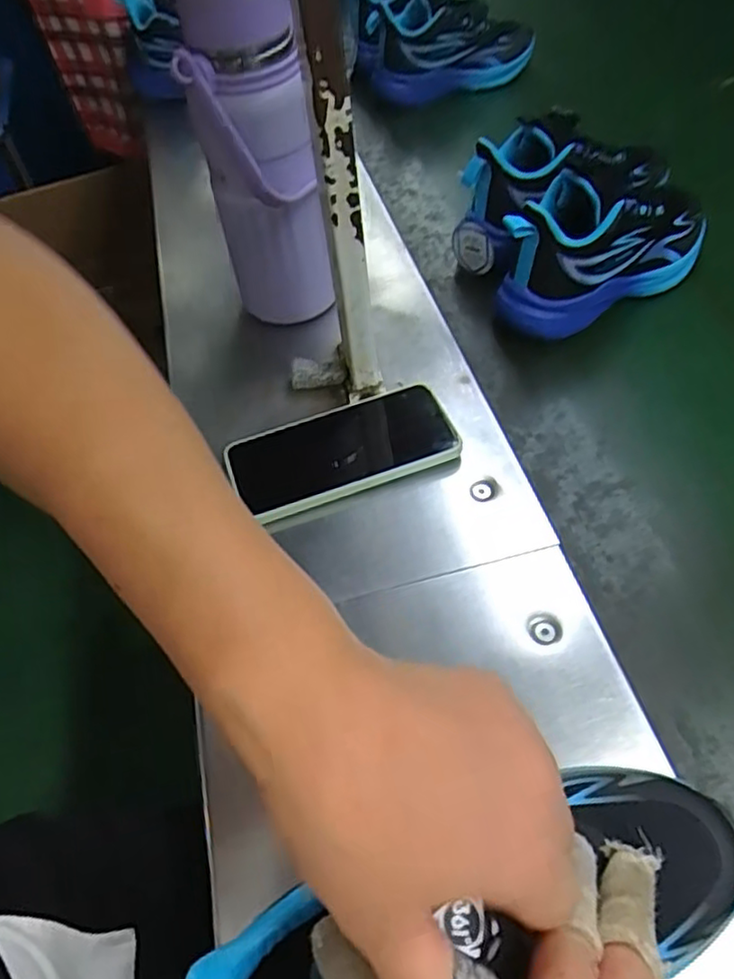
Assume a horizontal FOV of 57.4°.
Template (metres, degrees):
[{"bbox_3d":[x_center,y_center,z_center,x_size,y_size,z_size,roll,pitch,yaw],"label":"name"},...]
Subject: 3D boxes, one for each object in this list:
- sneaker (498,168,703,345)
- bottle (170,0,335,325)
[{"bbox_3d":[0.205,-0.210,0.575,0.210,0.110,0.075,-26,54,-14],"label":"sneaker"},{"bbox_3d":[-0.078,-0.242,0.504,0.091,0.259,0.089,-9,52,-2],"label":"bottle"}]

